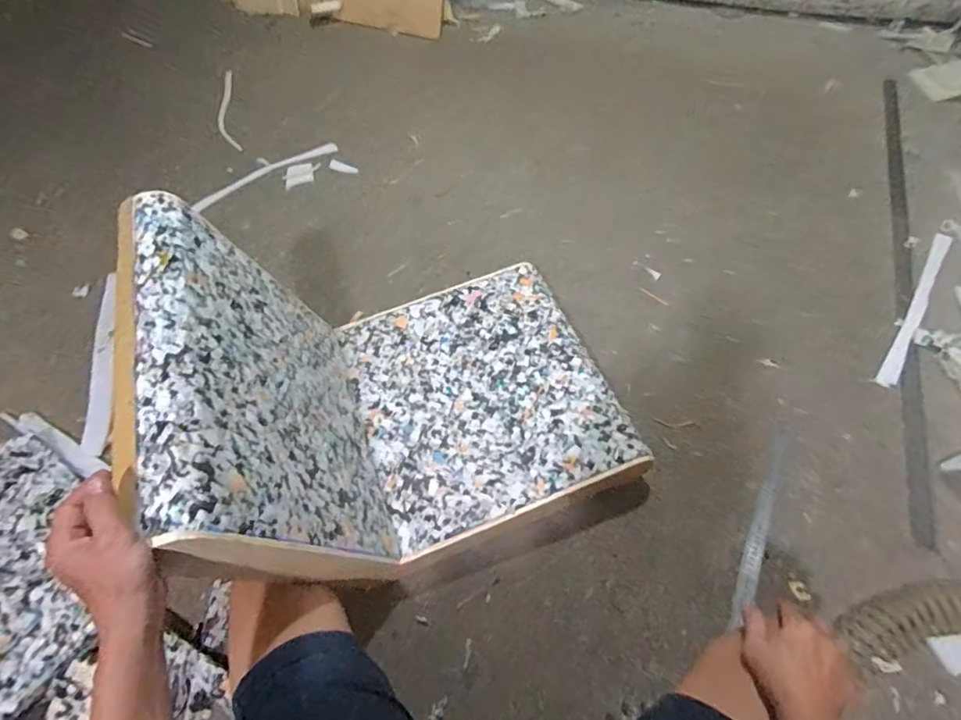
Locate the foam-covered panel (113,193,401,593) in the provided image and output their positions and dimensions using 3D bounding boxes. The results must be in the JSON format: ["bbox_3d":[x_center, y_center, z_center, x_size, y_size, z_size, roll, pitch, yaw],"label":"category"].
[{"bbox_3d":[-0.295,0.053,0.716,0.045,0.450,0.497,-28,62,5],"label":"foam-covered panel"}]

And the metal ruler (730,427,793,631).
[{"bbox_3d":[0.505,0.284,0.892,0.030,0.009,0.389,24,61,17],"label":"metal ruler"}]

